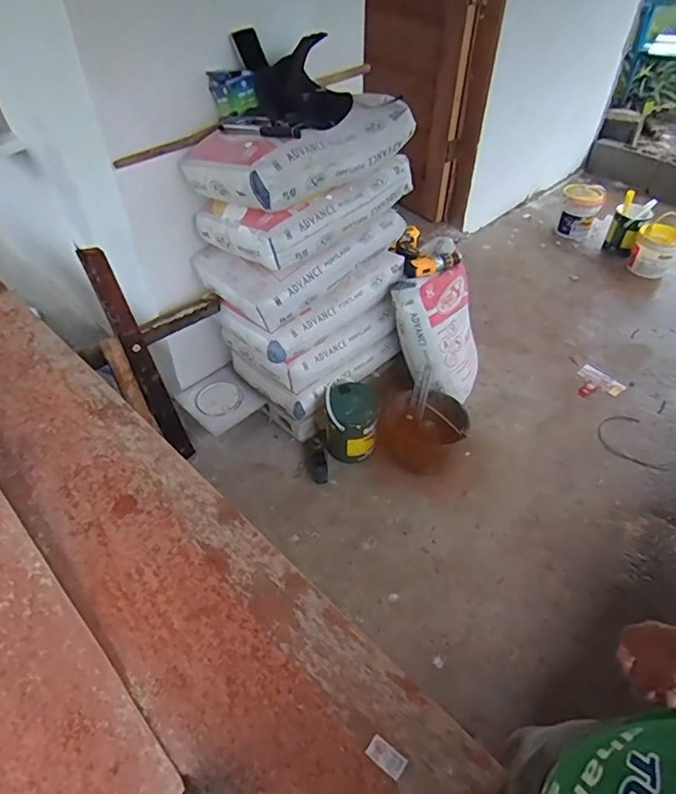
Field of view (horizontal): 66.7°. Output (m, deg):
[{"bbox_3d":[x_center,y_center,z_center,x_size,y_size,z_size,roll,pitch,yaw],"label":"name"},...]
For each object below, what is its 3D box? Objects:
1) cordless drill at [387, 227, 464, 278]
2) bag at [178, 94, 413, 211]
[{"bbox_3d":[0.284,-0.488,1.712,0.198,0.068,0.202,-27,50,-18],"label":"cordless drill"},{"bbox_3d":[-0.100,-0.666,1.359,0.540,0.161,0.346,-34,52,-23],"label":"bag"}]

